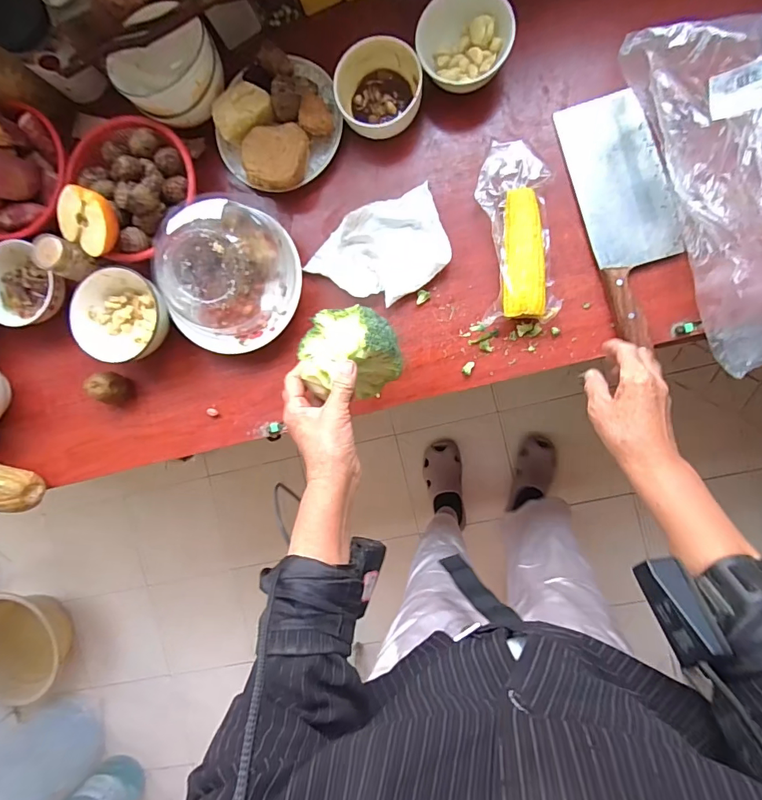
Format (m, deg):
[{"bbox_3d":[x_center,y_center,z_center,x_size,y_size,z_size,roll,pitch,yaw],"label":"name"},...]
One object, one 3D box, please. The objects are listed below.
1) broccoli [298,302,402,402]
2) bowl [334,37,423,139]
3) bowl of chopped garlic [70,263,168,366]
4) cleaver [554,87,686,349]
[{"bbox_3d":[-0.034,-0.051,0.479,0.094,0.081,0.097,0,93,8],"label":"broccoli"},{"bbox_3d":[-0.001,-0.381,0.567,0.102,0.047,0.097,0,93,8],"label":"bowl"},{"bbox_3d":[-0.338,-0.110,0.610,0.124,0.049,0.116,0,93,8],"label":"bowl of chopped garlic"},{"bbox_3d":[0.298,-0.222,0.550,0.099,0.030,0.288,-15,91,9],"label":"cleaver"}]

